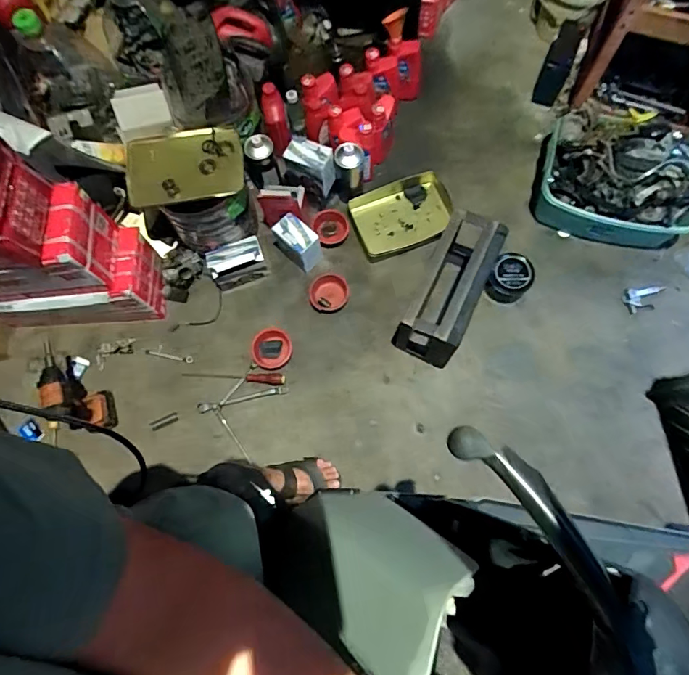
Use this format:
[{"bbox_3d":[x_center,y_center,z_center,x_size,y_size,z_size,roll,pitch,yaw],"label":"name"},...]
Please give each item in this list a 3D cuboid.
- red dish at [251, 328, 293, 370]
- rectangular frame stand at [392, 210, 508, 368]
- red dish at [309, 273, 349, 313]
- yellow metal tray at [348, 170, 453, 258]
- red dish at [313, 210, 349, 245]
[{"bbox_3d":[-0.213,0.033,1.340,0.116,0.029,0.114,-1,73,3],"label":"red dish"},{"bbox_3d":[0.282,-0.141,1.248,0.168,0.268,0.375,24,76,10],"label":"rectangular frame stand"},{"bbox_3d":[-0.048,-0.134,1.381,0.117,0.028,0.104,-16,73,-2],"label":"red dish"},{"bbox_3d":[0.187,-0.379,1.433,0.314,0.052,0.223,-23,74,-4],"label":"yellow metal tray"},{"bbox_3d":[-0.043,-0.360,1.489,0.110,0.043,0.104,-1,73,3],"label":"red dish"}]

